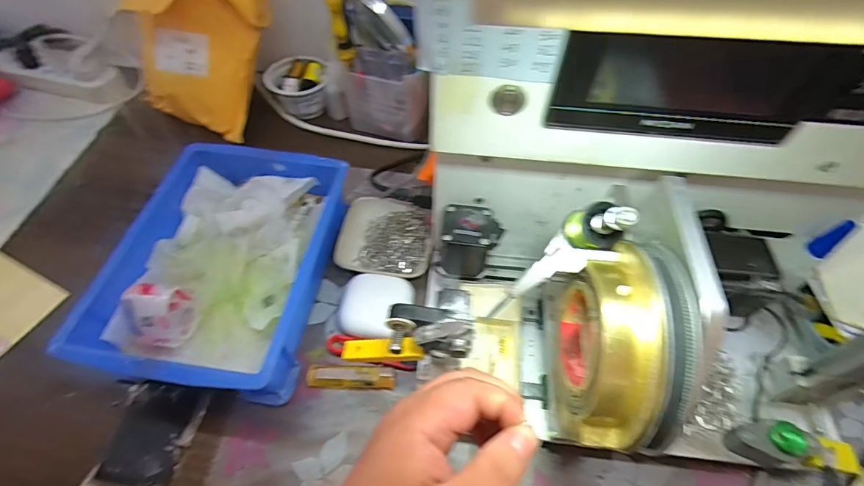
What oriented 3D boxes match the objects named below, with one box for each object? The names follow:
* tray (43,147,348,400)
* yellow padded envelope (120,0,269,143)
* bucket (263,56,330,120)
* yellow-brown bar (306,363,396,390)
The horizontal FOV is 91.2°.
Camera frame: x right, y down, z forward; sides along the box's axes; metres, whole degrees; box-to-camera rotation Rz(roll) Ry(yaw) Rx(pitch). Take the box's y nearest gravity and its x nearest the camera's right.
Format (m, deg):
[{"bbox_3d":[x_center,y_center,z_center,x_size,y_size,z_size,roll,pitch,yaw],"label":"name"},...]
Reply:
[{"bbox_3d":[-0.194,0.020,0.417,0.179,0.075,0.243,8,56,4],"label":"tray"},{"bbox_3d":[-0.288,-0.255,0.518,0.148,0.224,0.056,14,25,-14],"label":"yellow padded envelope"},{"bbox_3d":[-0.178,-0.211,0.575,0.066,0.061,0.069,1,56,-1],"label":"bucket"},{"bbox_3d":[-0.073,0.122,0.385,0.078,0.012,0.019,1,56,-1],"label":"yellow-brown bar"}]

